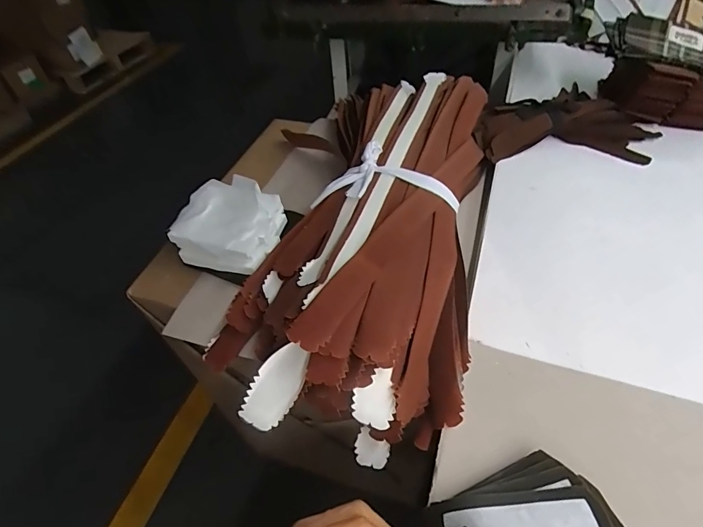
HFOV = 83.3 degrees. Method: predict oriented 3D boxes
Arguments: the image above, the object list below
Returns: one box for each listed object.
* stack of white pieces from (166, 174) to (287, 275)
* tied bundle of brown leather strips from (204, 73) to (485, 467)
[{"bbox_3d":[-0.167,-0.058,0.561,0.134,0.058,0.132,7,50,12],"label":"stack of white pieces"},{"bbox_3d":[0.038,-0.068,0.543,0.274,0.112,0.597,10,50,15],"label":"tied bundle of brown leather strips"}]

